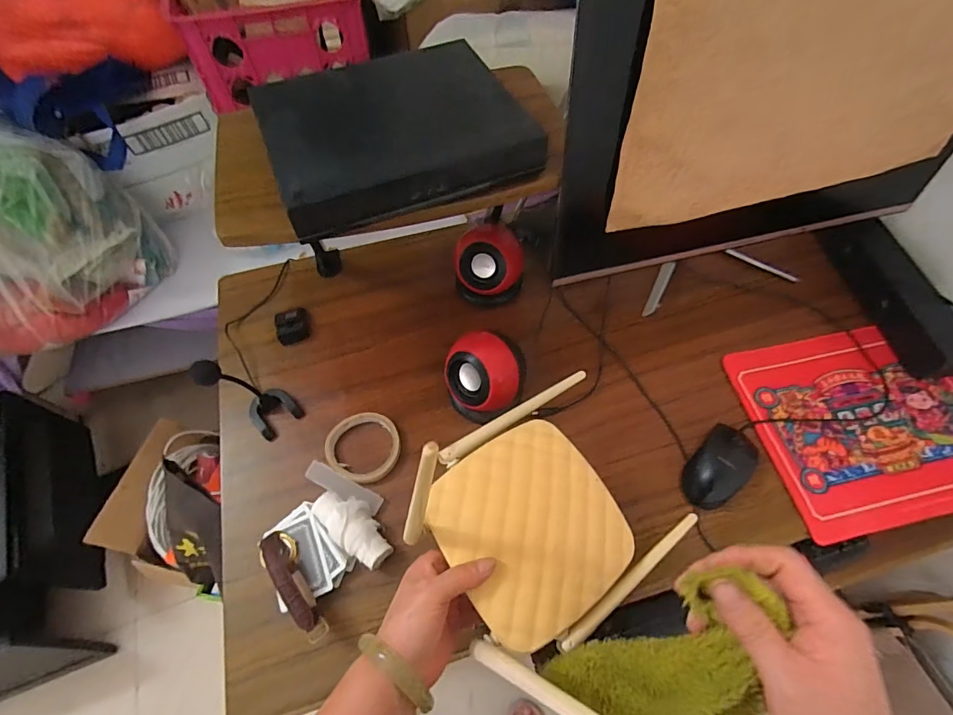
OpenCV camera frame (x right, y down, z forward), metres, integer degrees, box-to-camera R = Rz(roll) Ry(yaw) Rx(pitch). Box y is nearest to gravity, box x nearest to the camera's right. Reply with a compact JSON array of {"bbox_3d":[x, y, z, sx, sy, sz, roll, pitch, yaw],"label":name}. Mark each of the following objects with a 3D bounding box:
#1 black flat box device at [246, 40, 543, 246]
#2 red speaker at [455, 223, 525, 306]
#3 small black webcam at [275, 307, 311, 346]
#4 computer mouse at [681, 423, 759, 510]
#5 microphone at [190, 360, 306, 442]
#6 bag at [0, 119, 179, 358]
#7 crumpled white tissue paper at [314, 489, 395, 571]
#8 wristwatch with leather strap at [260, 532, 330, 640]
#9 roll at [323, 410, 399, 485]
[{"bbox_3d":[-0.088,-0.252,0.479,0.258,0.047,0.230,-21,63,-9],"label":"black flat box device"},{"bbox_3d":[0.019,-0.138,0.667,0.094,0.095,0.089,-1,62,2],"label":"red speaker"},{"bbox_3d":[-0.270,-0.046,0.670,0.048,0.018,0.049,-22,63,-10],"label":"small black webcam"},{"bbox_3d":[0.302,0.133,0.561,0.065,0.030,0.113,40,70,21],"label":"computer mouse"},{"bbox_3d":[-0.275,0.034,0.539,0.056,0.167,0.063,-42,68,-18],"label":"microphone"},{"bbox_3d":[-0.802,-0.198,0.792,0.209,0.293,0.371,22,65,14],"label":"bag"},{"bbox_3d":[-0.141,0.192,0.521,0.104,0.037,0.052,38,69,20],"label":"crumpled white tissue paper"},{"bbox_3d":[-0.193,0.239,0.484,0.030,0.048,0.121,-36,66,-16],"label":"wristwatch with leather strap"},{"bbox_3d":[-0.143,0.112,0.579,0.090,0.018,0.088,-1,62,2],"label":"roll"}]

